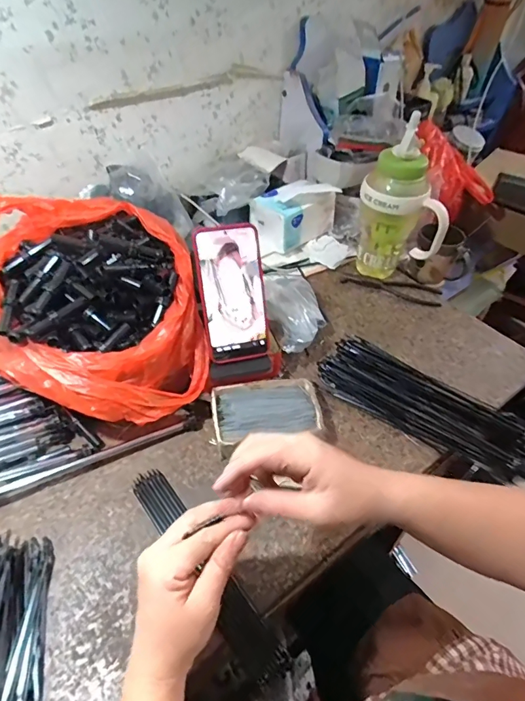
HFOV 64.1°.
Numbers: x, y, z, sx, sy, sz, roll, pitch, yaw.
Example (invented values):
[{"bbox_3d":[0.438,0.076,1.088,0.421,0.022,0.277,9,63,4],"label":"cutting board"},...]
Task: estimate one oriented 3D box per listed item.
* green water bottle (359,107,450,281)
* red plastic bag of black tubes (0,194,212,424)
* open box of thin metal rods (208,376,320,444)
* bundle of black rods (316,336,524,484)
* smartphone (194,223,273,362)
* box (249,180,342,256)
[{"bbox_3d":[0.220,-0.211,0.673,0.094,0.242,0.116,-17,50,-17],"label":"green water bottle"},{"bbox_3d":[-0.205,-0.054,0.508,0.249,0.146,0.248,-10,48,-11],"label":"red plastic bag of black tubes"},{"bbox_3d":[0.006,0.082,0.526,0.131,0.037,0.090,-8,48,-9],"label":"open box of thin metal rods"},{"bbox_3d":[0.235,0.076,0.548,0.327,0.028,0.103,29,53,23],"label":"bundle of black rods"},{"bbox_3d":[-0.036,-0.068,0.513,0.078,0.163,0.013,-12,17,-13],"label":"smartphone"},{"bbox_3d":[0.060,-0.258,0.789,0.140,0.102,0.090,-31,56,-27],"label":"box"}]

